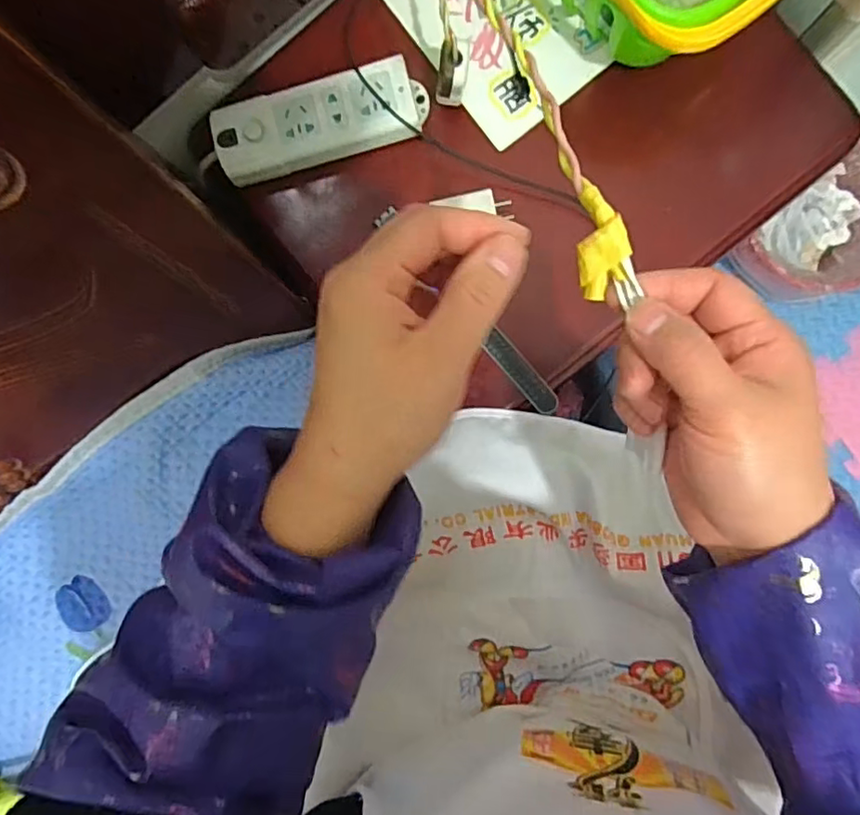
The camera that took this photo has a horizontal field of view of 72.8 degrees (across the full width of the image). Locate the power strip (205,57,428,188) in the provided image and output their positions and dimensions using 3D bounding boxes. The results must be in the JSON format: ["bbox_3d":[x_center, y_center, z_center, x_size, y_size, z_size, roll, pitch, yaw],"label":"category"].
[{"bbox_3d":[-0.089,-0.237,0.487,0.174,0.031,0.059,-15,91,3],"label":"power strip"}]

